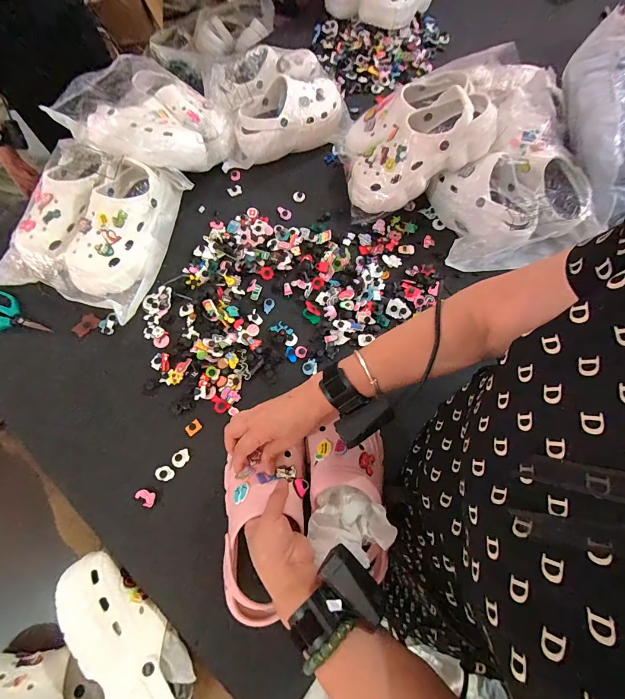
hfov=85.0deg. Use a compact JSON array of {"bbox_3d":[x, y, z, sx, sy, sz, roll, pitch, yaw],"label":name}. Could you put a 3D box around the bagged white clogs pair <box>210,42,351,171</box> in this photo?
[{"bbox_3d":[-0.078,-0.534,0.753,0.295,0.134,0.200,-22,71,-8],"label":"bagged white clogs pair"}]

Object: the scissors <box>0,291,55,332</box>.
[{"bbox_3d":[-0.554,-0.058,0.626,0.156,0.013,0.080,17,71,6],"label":"scissors"}]

